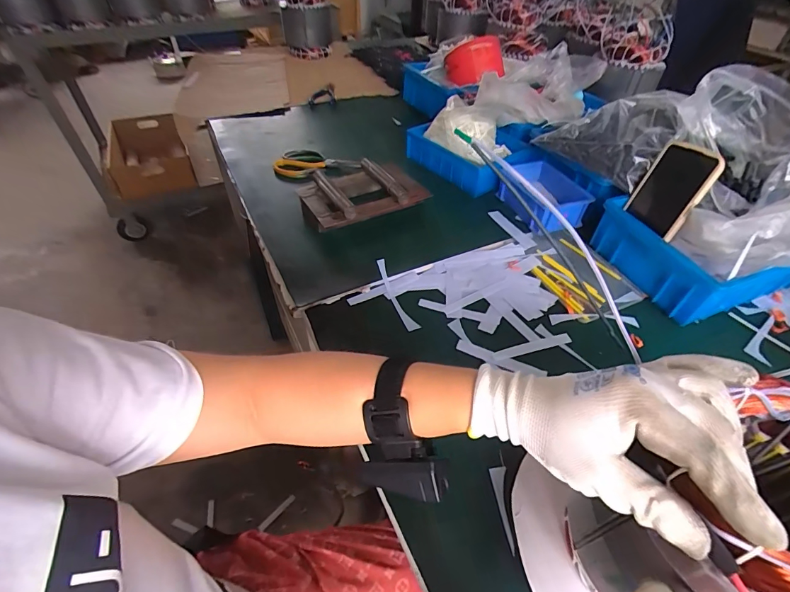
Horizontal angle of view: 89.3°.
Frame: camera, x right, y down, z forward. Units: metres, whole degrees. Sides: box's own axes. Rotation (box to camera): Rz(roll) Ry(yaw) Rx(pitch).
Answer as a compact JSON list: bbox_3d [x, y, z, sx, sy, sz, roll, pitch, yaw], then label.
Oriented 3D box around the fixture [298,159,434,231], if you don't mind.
[{"bbox_3d":[-0.057,-0.175,0.678,0.195,0.051,0.144,-19,49,-19],"label":"fixture"}]

